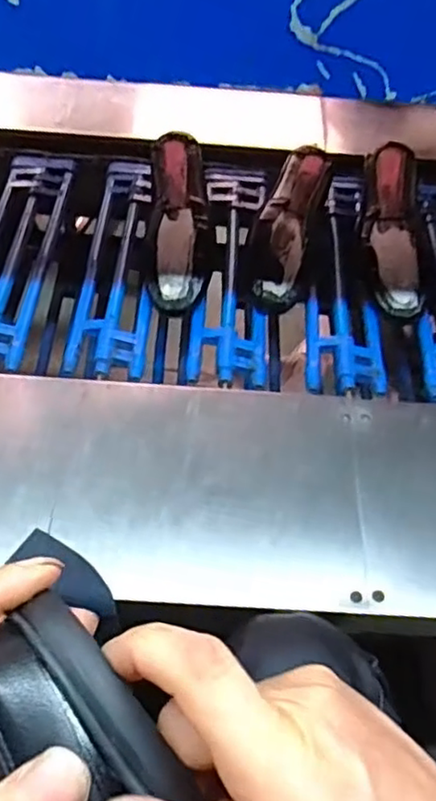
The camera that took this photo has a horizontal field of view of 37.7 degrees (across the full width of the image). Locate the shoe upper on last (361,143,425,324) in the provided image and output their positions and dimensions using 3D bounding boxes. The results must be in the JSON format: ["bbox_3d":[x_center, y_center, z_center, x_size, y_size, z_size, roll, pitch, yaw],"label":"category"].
[{"bbox_3d":[0.236,-0.216,0.859,0.089,0.074,0.264,4,69,0],"label":"shoe upper on last"}]

